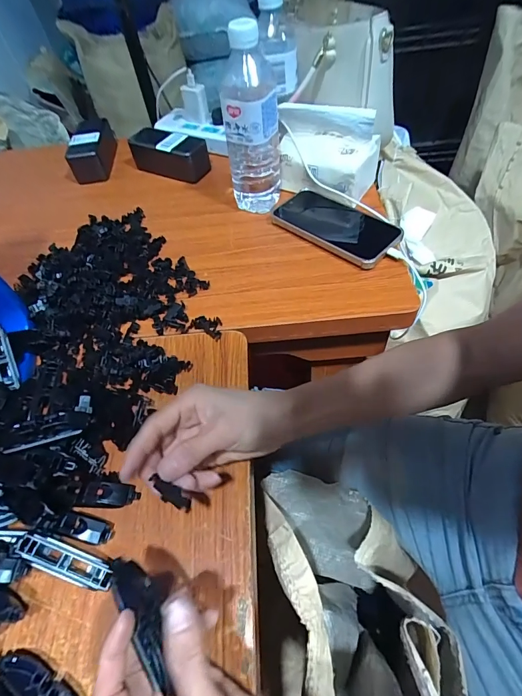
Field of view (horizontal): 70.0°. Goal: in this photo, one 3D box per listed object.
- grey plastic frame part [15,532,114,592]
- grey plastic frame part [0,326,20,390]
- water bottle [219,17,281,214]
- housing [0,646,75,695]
[{"bbox_3d":[-0.148,0.162,0.282,0.074,0.007,0.020,24,58,0],"label":"grey plastic frame part"},{"bbox_3d":[-0.256,0.009,0.368,0.019,0.010,0.067,-17,92,-8],"label":"grey plastic frame part"},{"bbox_3d":[-0.011,-0.276,0.471,0.067,0.212,0.069,-6,55,2],"label":"water bottle"},{"bbox_3d":[-0.145,0.228,0.249,0.084,0.017,0.018,23,61,20],"label":"housing"}]

